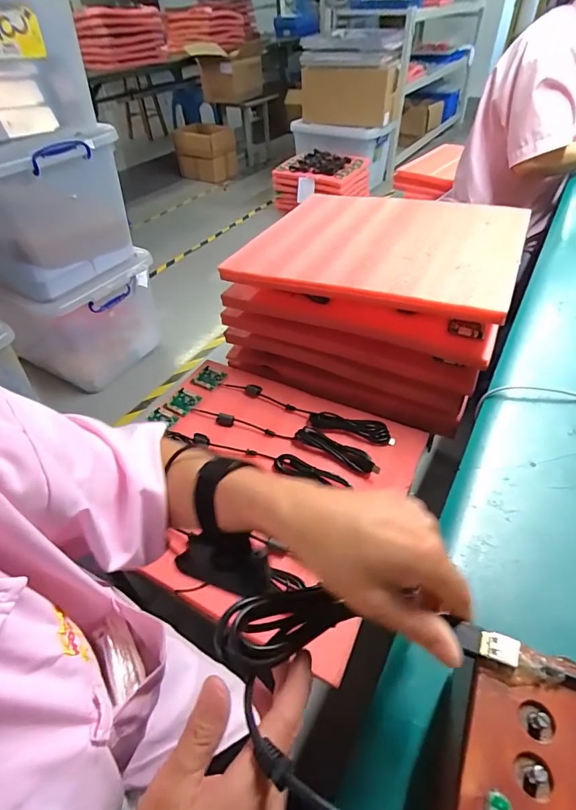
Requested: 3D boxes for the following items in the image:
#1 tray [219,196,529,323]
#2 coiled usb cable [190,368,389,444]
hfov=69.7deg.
[{"bbox_3d":[0.183,-0.323,0.821,0.501,0.035,0.444,17,48,20],"label":"tray"},{"bbox_3d":[-0.002,-0.006,0.813,0.426,0.019,0.061,18,48,21],"label":"coiled usb cable"}]

